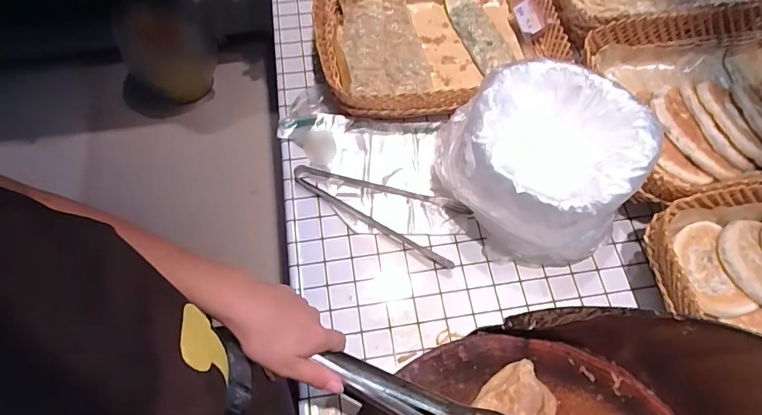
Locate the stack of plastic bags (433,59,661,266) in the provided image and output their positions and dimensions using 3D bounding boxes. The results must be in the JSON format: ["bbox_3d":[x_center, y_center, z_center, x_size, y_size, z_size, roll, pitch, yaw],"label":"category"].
[{"bbox_3d":[0.210,-0.052,0.630,0.234,0.194,0.221,-10,66,-6],"label":"stack of plastic bags"}]

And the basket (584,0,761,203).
[{"bbox_3d":[0.524,-0.162,0.671,0.403,0.069,0.284,-9,66,-6],"label":"basket"}]

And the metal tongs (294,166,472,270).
[{"bbox_3d":[-0.005,-0.009,0.710,0.280,0.023,0.099,24,64,11],"label":"metal tongs"}]

